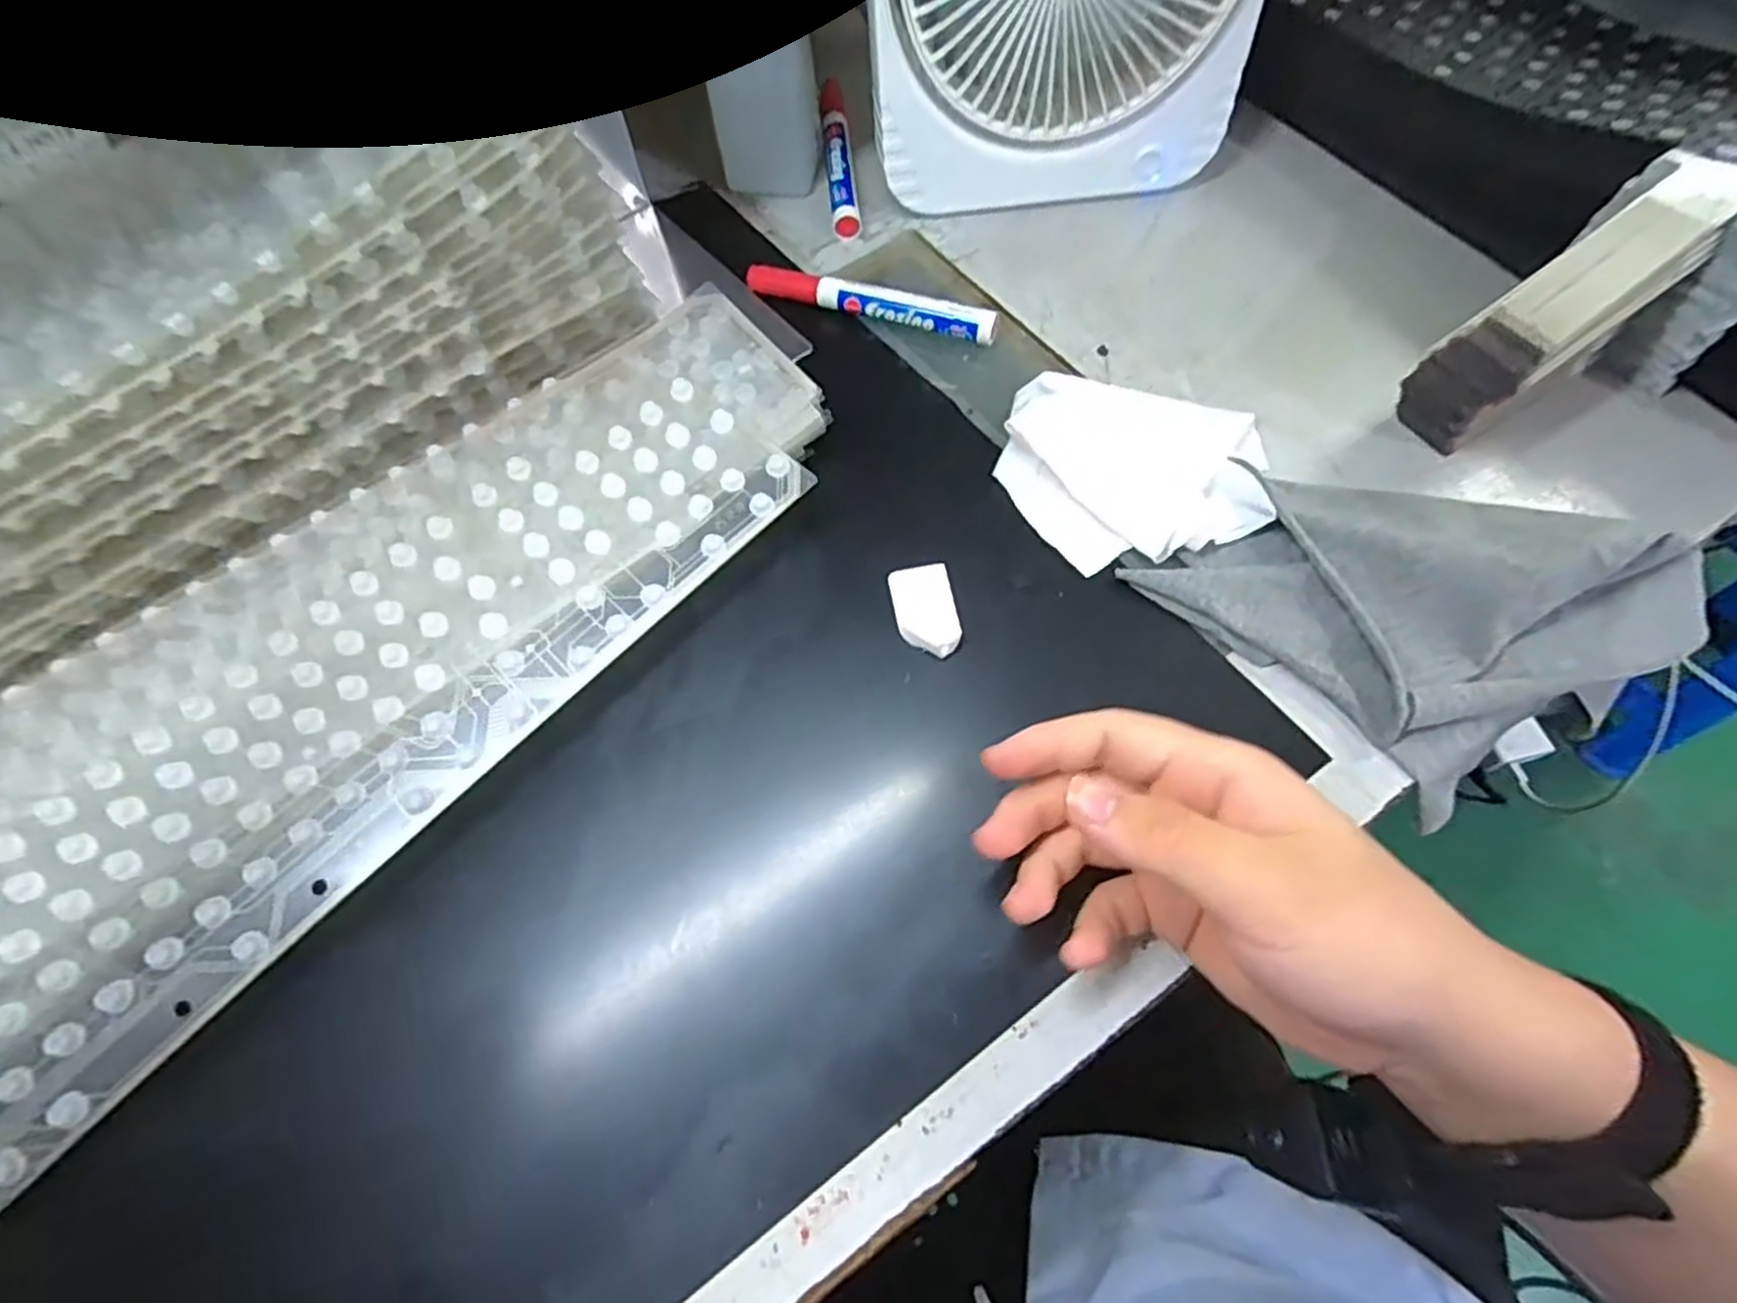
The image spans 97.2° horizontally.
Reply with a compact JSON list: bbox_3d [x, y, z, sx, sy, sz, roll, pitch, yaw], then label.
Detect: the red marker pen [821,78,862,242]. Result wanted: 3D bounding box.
[{"bbox_3d":[-0.019,-0.307,0.469,0.017,0.017,0.134,-6,64,1],"label":"red marker pen"}]

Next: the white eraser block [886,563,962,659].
[{"bbox_3d":[0.025,-0.018,0.332,0.026,0.007,0.042,-12,69,-5],"label":"white eraser block"}]

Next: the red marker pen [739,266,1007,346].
[{"bbox_3d":[0.000,-0.188,0.412,0.140,0.021,0.016,20,70,8],"label":"red marker pen"}]

